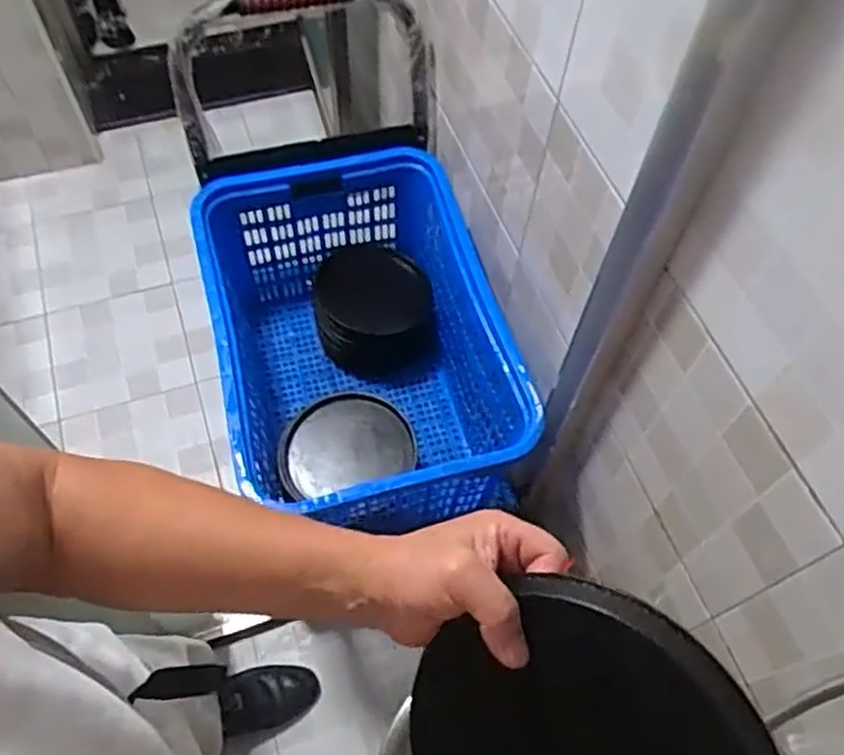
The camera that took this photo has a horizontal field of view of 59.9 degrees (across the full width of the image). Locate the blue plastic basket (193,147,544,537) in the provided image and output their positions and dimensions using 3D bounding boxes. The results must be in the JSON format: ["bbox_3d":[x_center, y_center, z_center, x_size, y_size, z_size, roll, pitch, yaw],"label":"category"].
[{"bbox_3d":[-0.107,-0.030,1.351,0.475,0.384,0.634,-12,61,-10],"label":"blue plastic basket"}]

